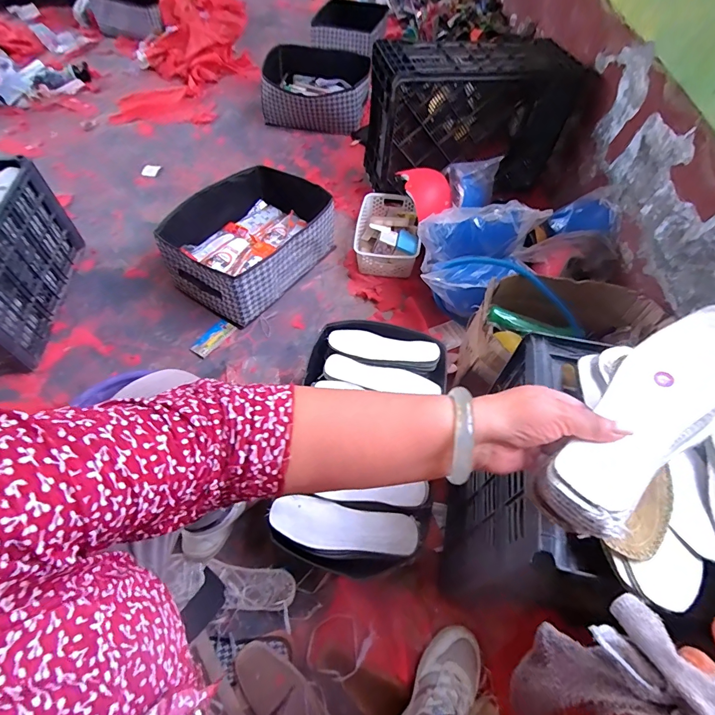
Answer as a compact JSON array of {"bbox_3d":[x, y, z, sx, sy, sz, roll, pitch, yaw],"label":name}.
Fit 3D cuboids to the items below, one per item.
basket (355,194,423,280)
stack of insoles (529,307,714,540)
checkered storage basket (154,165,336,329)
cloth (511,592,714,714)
[{"bbox_3d":[0.097,-0.395,1.240,0.194,0.079,0.304,6,56,2],"label":"basket"},{"bbox_3d":[0.235,0.046,0.322,0.233,0.048,0.072,-38,63,-18],"label":"stack of insoles"},{"bbox_3d":[-0.299,-0.346,1.146,0.331,0.161,0.450,29,60,16],"label":"checkered storage basket"},{"bbox_3d":[0.158,0.201,0.261,0.041,0.130,0.061,10,50,-32],"label":"cloth"}]

